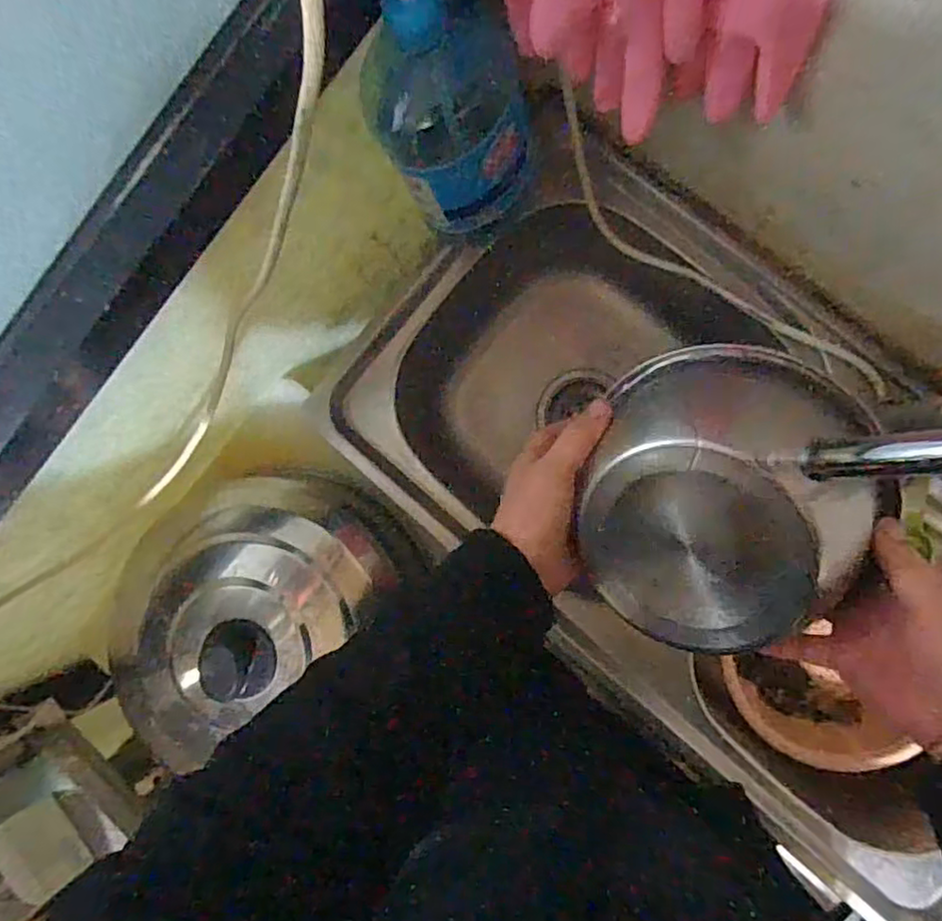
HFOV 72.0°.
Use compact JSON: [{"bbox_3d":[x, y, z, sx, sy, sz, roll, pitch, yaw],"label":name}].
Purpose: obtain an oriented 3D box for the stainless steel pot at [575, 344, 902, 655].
[{"bbox_3d":[0.160,0.019,0.413,0.180,0.104,0.180,3,96,31],"label":"stainless steel pot"}]

